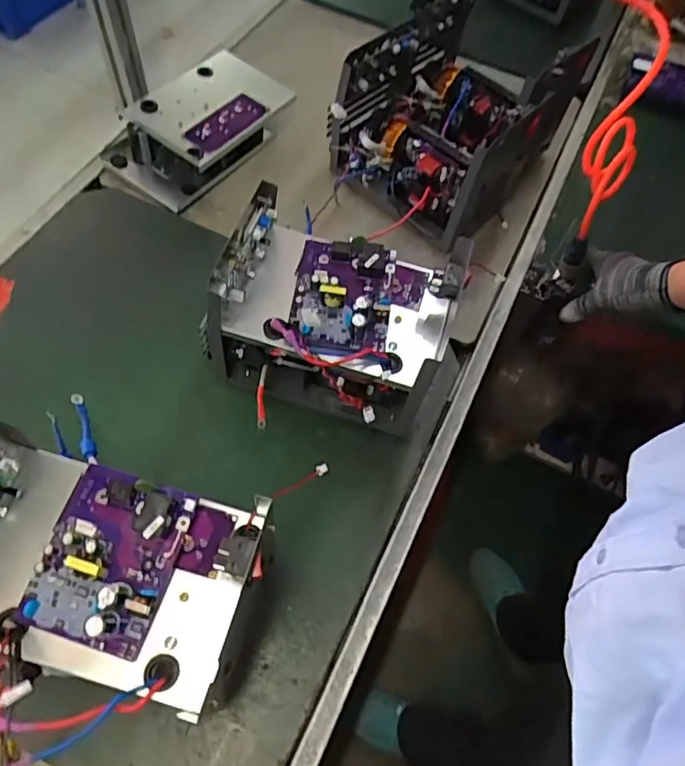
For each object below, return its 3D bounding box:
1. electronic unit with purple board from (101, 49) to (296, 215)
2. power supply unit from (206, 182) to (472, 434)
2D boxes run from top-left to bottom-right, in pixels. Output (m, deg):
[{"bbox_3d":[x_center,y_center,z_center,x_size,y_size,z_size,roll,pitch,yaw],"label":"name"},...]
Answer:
[{"bbox_3d":[-0.210,-0.374,0.826,0.169,0.077,0.265,32,64,11],"label":"electronic unit with purple board"},{"bbox_3d":[0.001,-0.058,0.612,0.259,0.177,0.153,20,62,5],"label":"power supply unit"}]

